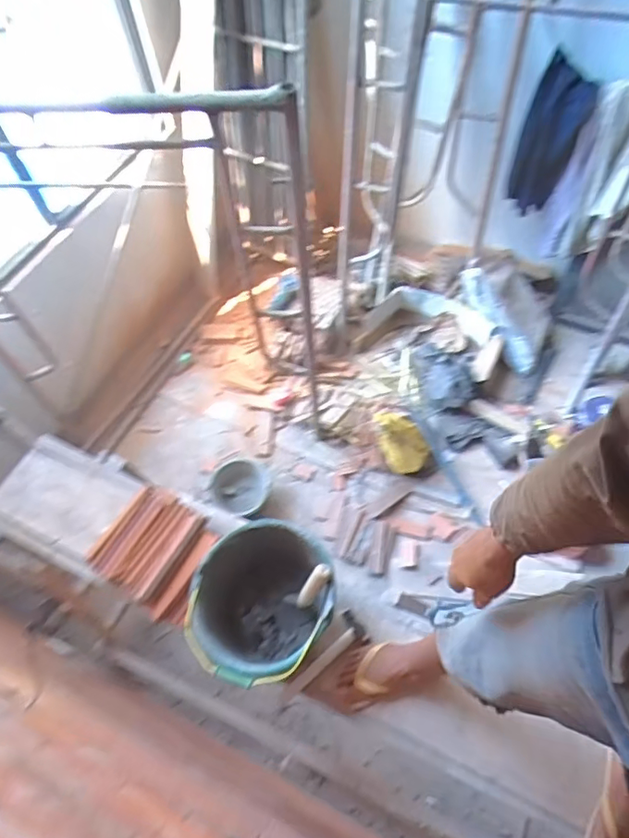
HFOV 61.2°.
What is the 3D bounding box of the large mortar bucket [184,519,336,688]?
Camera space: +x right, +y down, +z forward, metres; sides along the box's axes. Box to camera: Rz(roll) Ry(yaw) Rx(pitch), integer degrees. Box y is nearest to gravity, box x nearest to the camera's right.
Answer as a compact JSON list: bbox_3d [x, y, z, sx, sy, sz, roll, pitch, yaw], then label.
[{"bbox_3d":[-0.107,0.411,1.166,0.272,0.217,0.312,23,63,15],"label":"large mortar bucket"}]

